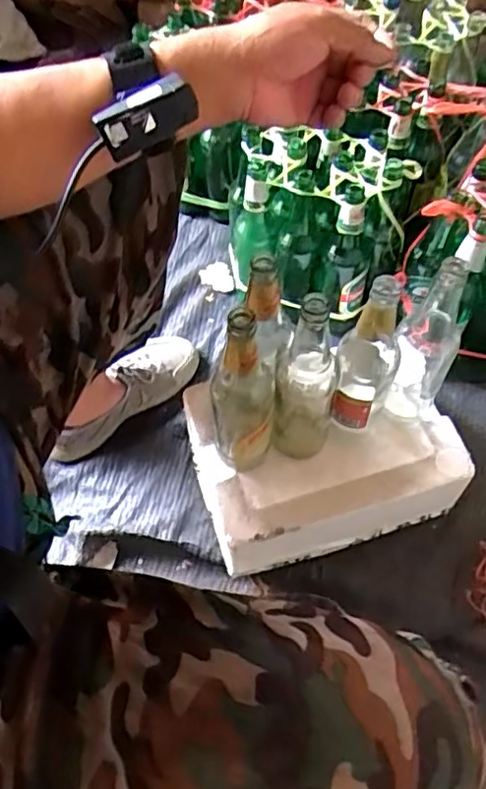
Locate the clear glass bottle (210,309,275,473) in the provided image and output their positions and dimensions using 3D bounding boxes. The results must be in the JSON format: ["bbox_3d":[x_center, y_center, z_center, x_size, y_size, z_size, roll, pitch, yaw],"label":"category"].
[{"bbox_3d":[-0.002,0.007,0.658,0.068,0.243,0.070,-3,61,0],"label":"clear glass bottle"}]

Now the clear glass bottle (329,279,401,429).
[{"bbox_3d":[0.132,-0.027,0.677,0.061,0.239,0.067,19,64,12],"label":"clear glass bottle"}]

